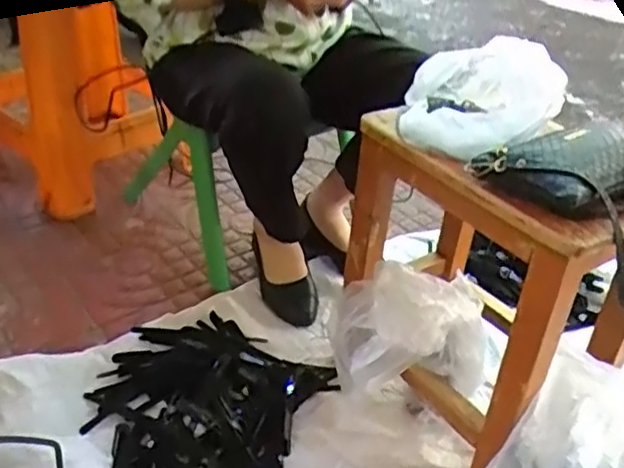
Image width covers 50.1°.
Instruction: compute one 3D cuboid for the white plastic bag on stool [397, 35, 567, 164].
[{"bbox_3d":[0.197,-0.159,0.777,0.177,0.083,0.193,9,34,11],"label":"white plastic bag on stool"}]

